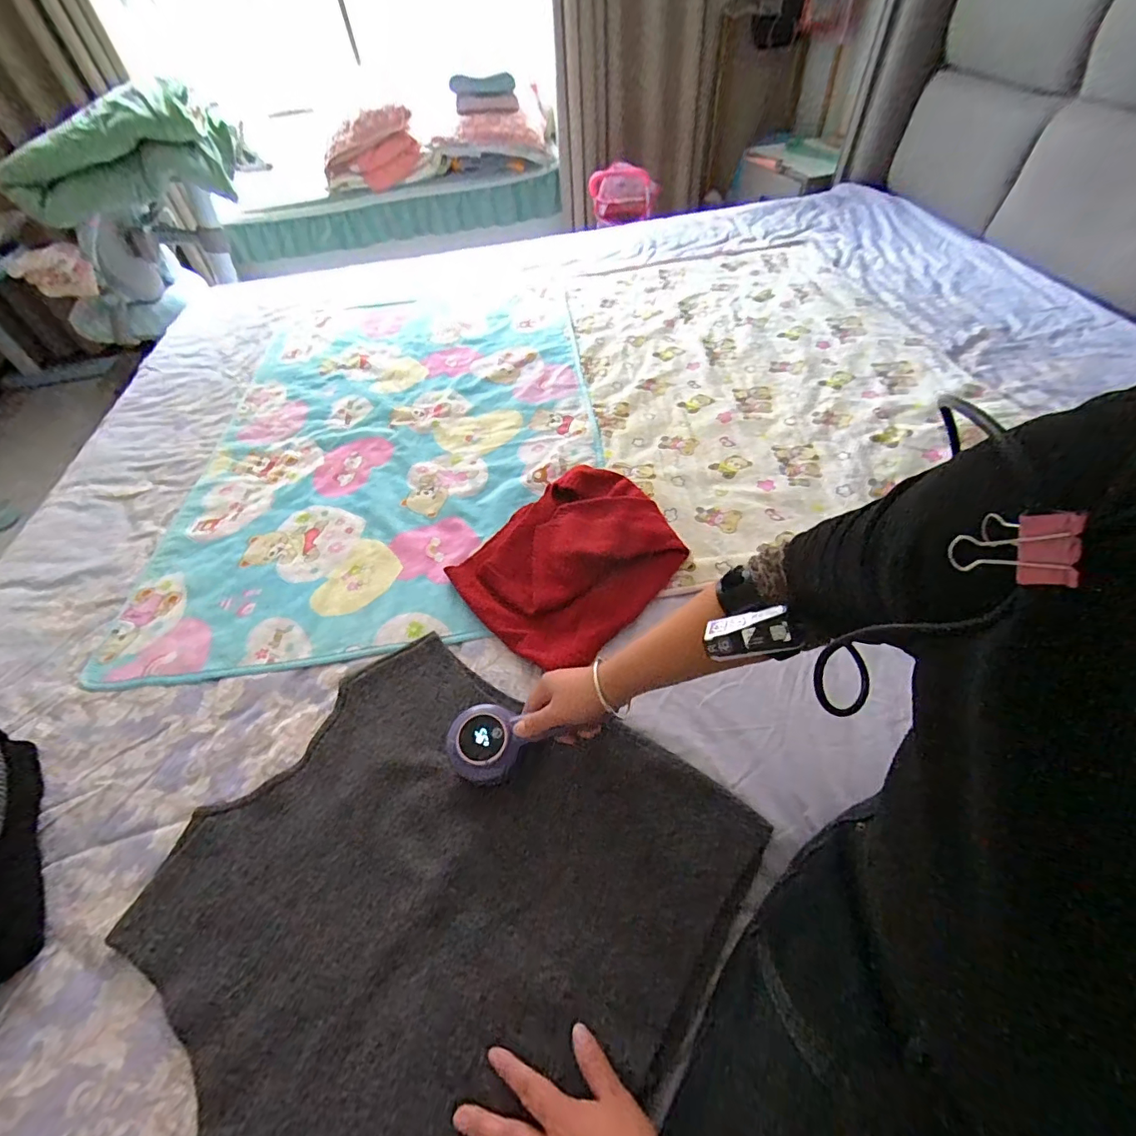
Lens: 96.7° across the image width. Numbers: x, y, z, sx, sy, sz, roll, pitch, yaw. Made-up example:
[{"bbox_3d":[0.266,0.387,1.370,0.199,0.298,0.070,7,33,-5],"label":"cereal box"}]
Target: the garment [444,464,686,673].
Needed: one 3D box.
[{"bbox_3d":[0.009,-0.023,0.726,0.254,0.055,0.318,36,61,29],"label":"garment"}]

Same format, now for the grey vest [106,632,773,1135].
[{"bbox_3d":[-0.128,0.312,0.484,0.469,0.033,0.468,26,57,24],"label":"grey vest"}]

